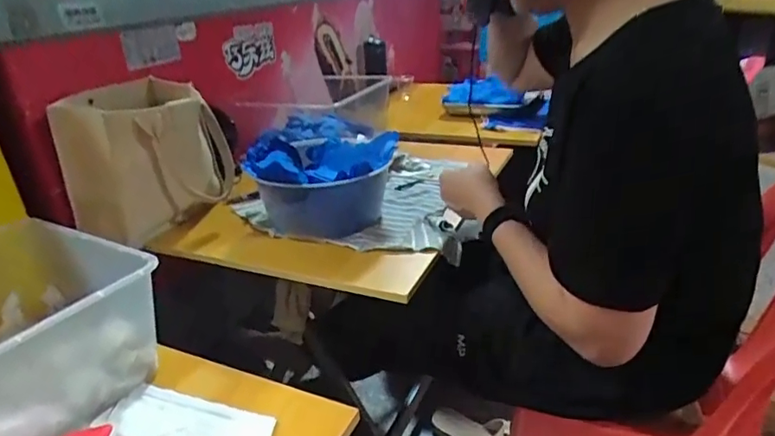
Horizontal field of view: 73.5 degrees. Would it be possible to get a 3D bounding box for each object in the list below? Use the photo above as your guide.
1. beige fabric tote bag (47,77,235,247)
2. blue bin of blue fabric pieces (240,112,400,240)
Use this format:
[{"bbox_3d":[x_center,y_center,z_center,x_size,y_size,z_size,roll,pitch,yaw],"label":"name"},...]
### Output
[{"bbox_3d":[-0.390,-0.100,0.872,0.227,0.212,0.208,-2,25,4],"label":"beige fabric tote bag"},{"bbox_3d":[-0.101,-0.061,0.855,0.221,0.128,0.227,-7,25,-8],"label":"blue bin of blue fabric pieces"}]

